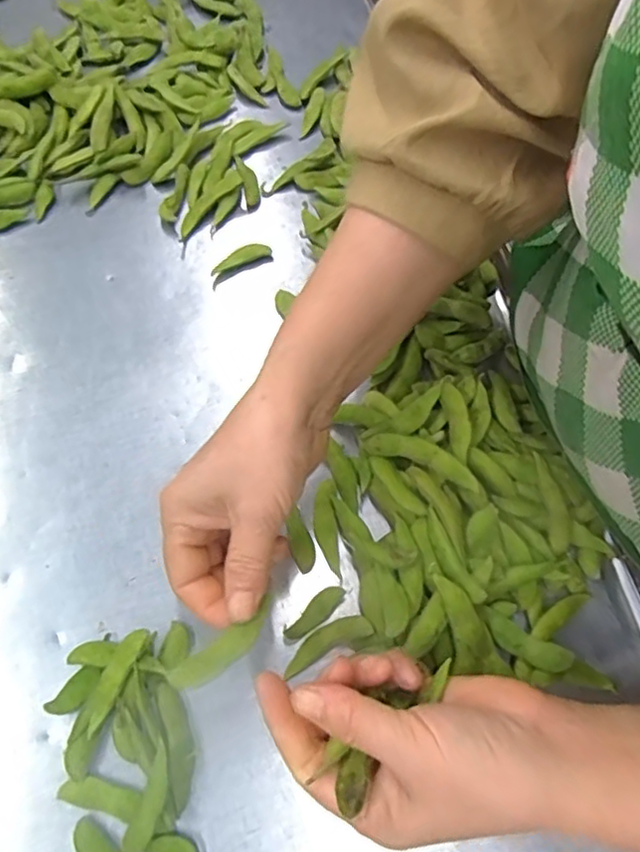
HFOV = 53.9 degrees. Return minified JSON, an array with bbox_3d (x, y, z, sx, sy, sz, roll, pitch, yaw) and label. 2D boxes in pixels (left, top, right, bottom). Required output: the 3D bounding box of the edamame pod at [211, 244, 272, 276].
[{"bbox_3d":[-0.062,-0.129,0.483,0.048,0.006,0.013,-22,69,-12],"label":"edamame pod"}]

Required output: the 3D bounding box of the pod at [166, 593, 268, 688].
[{"bbox_3d":[-0.043,0.101,0.288,0.056,0.005,0.015,-31,71,-27],"label":"pod"}]

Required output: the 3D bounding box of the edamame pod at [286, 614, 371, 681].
[{"bbox_3d":[0.004,0.124,0.361,0.055,0.008,0.016,-32,70,2],"label":"edamame pod"}]

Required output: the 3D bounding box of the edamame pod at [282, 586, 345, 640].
[{"bbox_3d":[-0.003,0.109,0.366,0.041,0.008,0.014,-41,74,-18],"label":"edamame pod"}]

